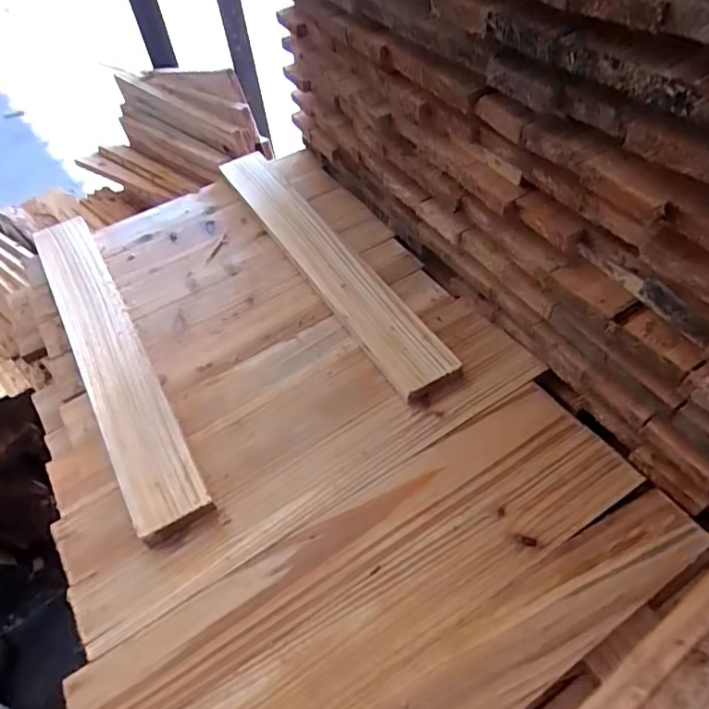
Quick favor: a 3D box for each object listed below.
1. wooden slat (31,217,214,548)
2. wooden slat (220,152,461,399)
[{"bbox_3d":[-0.301,-0.011,0.660,0.077,0.031,0.520,-27,52,-16],"label":"wooden slat"},{"bbox_3d":[-0.049,-0.138,0.726,0.073,0.023,0.513,-35,54,-7],"label":"wooden slat"}]

